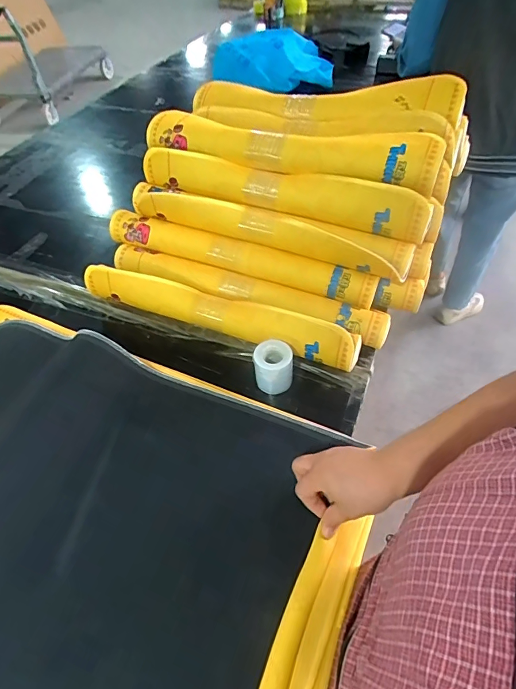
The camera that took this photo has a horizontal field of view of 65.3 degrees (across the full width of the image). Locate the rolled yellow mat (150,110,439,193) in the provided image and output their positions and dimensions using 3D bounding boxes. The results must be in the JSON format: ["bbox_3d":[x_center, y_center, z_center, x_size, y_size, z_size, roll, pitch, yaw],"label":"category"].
[{"bbox_3d":[0.038,-0.330,0.674,0.502,0.058,0.083,19,54,19],"label":"rolled yellow mat"}]

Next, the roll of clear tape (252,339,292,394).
[{"bbox_3d":[0.024,0.033,0.627,0.057,0.067,0.058,-3,48,3],"label":"roll of clear tape"}]

